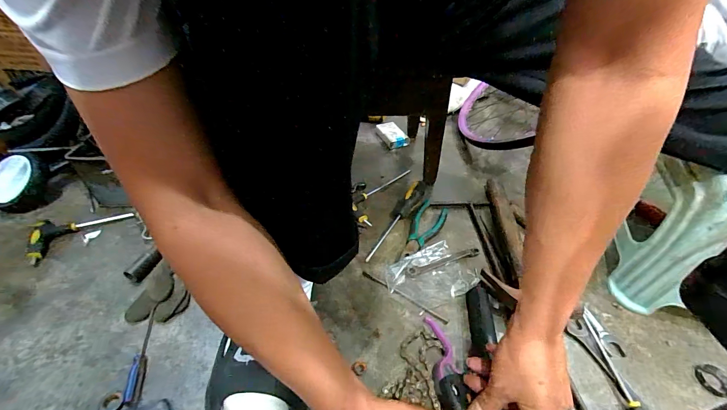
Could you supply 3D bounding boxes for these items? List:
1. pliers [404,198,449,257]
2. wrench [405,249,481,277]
[{"bbox_3d":[0.117,0.044,0.612,0.056,0.018,0.144,20,45,15],"label":"pliers"},{"bbox_3d":[0.141,0.098,0.568,0.146,0.004,0.018,-13,46,-18],"label":"wrench"}]

